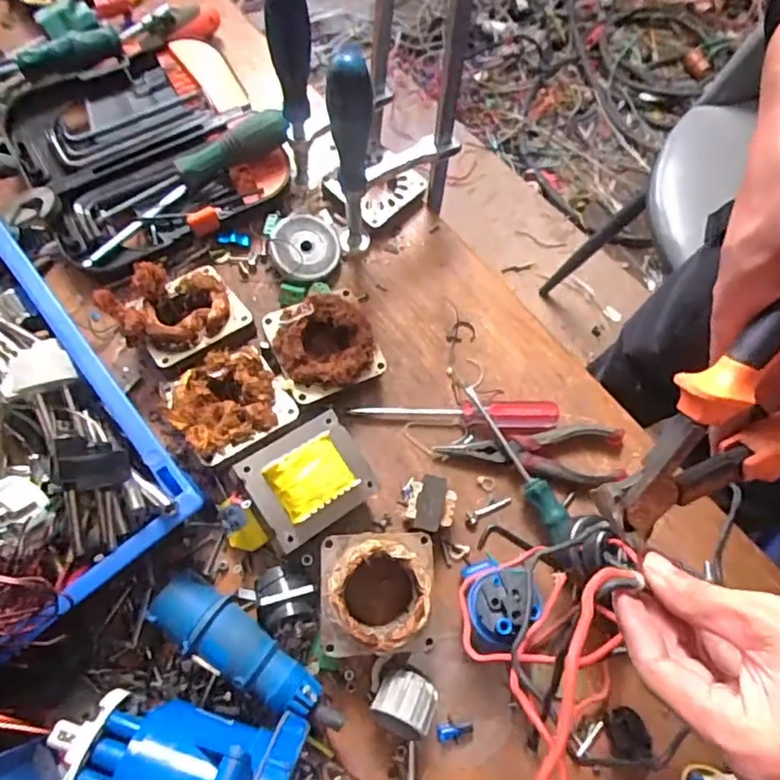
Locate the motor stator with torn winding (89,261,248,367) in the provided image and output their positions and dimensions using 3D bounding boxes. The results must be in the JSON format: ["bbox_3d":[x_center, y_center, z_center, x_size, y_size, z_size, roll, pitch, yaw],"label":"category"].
[{"bbox_3d":[-0.173,-0.065,0.484,0.091,0.057,0.090,-36,76,-11],"label":"motor stator with torn winding"}]

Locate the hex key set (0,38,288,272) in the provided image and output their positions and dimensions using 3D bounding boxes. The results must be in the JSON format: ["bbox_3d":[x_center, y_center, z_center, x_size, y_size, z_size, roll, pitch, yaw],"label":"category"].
[{"bbox_3d":[-0.228,-0.231,0.555,0.209,0.033,0.219,-27,74,-9],"label":"hex key set"}]

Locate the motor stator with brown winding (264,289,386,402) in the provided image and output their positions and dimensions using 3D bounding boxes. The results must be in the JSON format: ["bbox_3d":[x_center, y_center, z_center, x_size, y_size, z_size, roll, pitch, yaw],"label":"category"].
[{"bbox_3d":[-0.054,-0.034,0.494,0.078,0.055,0.079,-24,74,-8],"label":"motor stator with brown winding"}]

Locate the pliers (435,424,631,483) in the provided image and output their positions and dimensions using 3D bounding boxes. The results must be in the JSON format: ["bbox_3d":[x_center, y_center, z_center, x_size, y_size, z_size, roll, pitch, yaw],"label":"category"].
[{"bbox_3d":[0.118,0.046,0.491,0.152,0.012,0.051,7,72,2],"label":"pliers"}]

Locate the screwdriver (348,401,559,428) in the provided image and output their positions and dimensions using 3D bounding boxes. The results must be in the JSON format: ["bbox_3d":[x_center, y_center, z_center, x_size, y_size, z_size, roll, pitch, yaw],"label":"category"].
[{"bbox_3d":[0.054,0.021,0.495,0.169,0.018,0.018,1,72,0],"label":"screwdriver"}]

